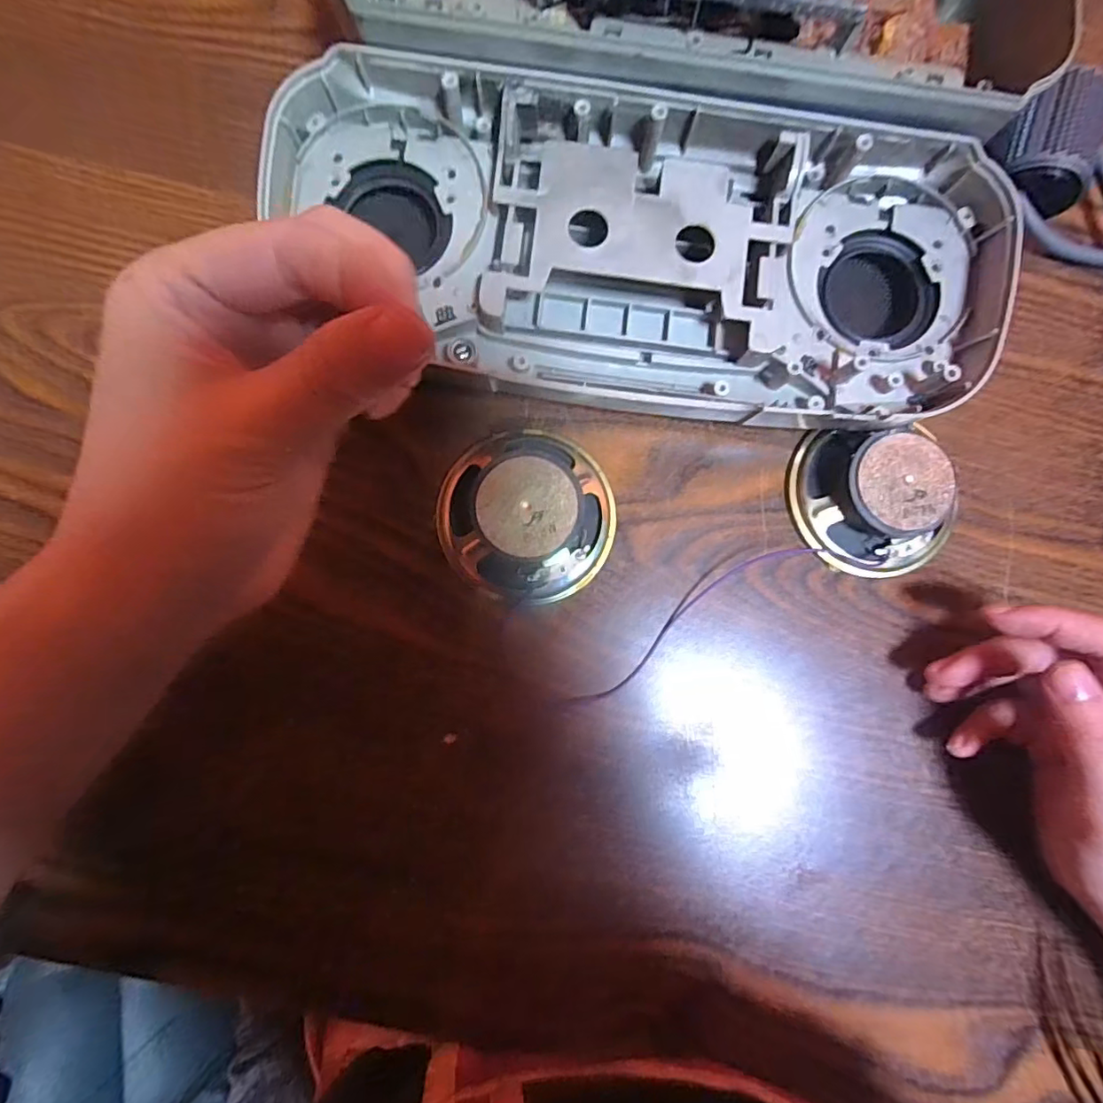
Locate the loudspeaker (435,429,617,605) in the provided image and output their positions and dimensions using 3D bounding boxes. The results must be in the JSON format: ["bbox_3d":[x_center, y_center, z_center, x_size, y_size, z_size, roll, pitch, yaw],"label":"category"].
[{"bbox_3d":[-0.009,-0.016,0.228,0.073,0.023,0.069,0,87,-4],"label":"loudspeaker"}]

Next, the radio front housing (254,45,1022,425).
[{"bbox_3d":[0.035,-0.117,0.228,0.281,0.041,0.118,5,86,-4],"label":"radio front housing"}]

